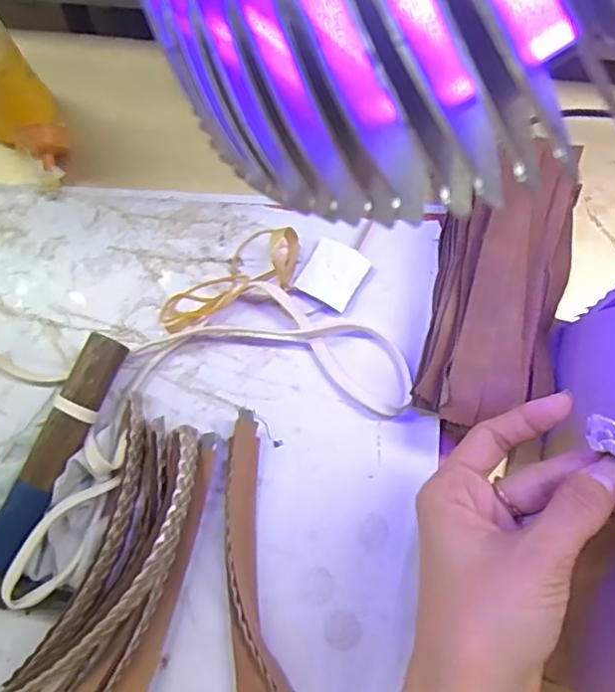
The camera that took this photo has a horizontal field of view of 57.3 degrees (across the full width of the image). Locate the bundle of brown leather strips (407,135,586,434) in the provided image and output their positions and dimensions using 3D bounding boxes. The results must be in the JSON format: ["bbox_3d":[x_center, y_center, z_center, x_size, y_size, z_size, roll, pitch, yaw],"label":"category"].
[{"bbox_3d":[0.114,-0.032,0.340,0.074,0.053,0.170,12,77,3],"label":"bundle of brown leather strips"}]

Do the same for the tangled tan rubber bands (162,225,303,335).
[{"bbox_3d":[-0.051,-0.048,0.360,0.100,0.026,0.044,-22,77,-5],"label":"tangled tan rubber bands"}]

